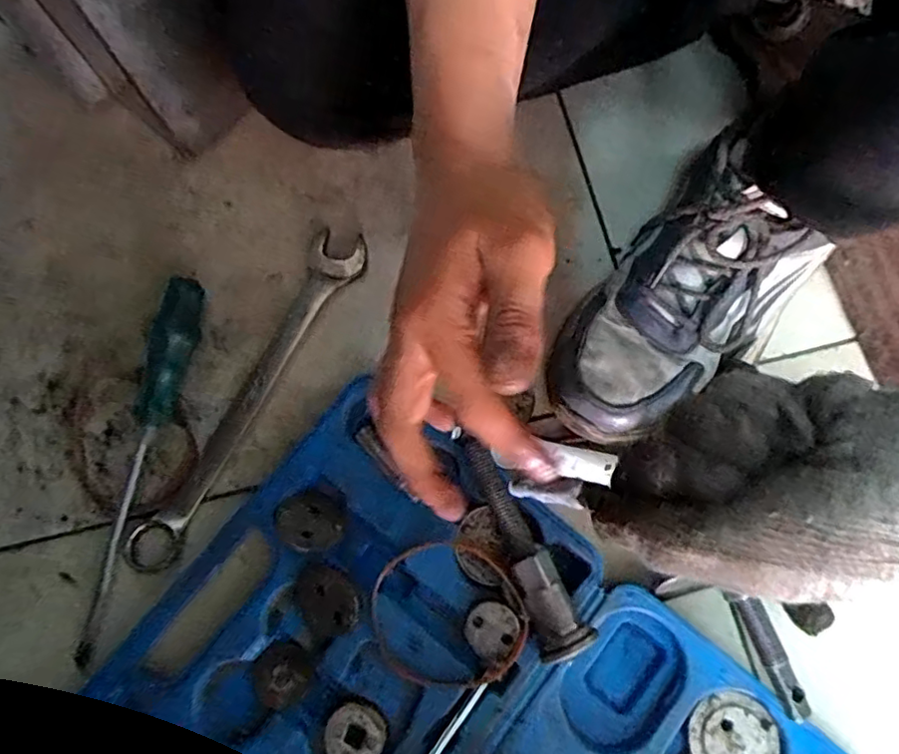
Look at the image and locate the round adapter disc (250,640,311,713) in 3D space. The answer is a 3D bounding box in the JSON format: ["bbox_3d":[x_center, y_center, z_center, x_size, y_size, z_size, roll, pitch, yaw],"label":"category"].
[{"bbox_3d":[-0.097,0.173,0.358,0.033,0.004,0.034,0,77,1],"label":"round adapter disc"}]

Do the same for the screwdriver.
[{"bbox_3d":[-0.198,0.053,0.393,0.024,0.025,0.240,10,76,5],"label":"screwdriver"}]

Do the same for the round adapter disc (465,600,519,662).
[{"bbox_3d":[0.024,0.144,0.351,0.029,0.006,0.030,-1,76,2],"label":"round adapter disc"}]

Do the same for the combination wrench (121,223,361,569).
[{"bbox_3d":[-0.130,0.010,0.413,0.038,0.014,0.250,26,78,8],"label":"combination wrench"}]

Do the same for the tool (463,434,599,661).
[{"bbox_3d":[0.037,0.092,0.351,0.026,0.027,0.127,-25,76,-4],"label":"tool"}]

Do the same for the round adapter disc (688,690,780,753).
[{"bbox_3d":[0.161,0.206,0.349,0.048,0.006,0.047,-1,76,2],"label":"round adapter disc"}]

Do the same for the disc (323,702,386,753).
[{"bbox_3d":[-0.054,0.202,0.346,0.033,0.004,0.032,0,77,1],"label":"disc"}]

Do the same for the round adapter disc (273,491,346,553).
[{"bbox_3d":[-0.084,0.087,0.371,0.040,0.006,0.034,3,76,3],"label":"round adapter disc"}]

